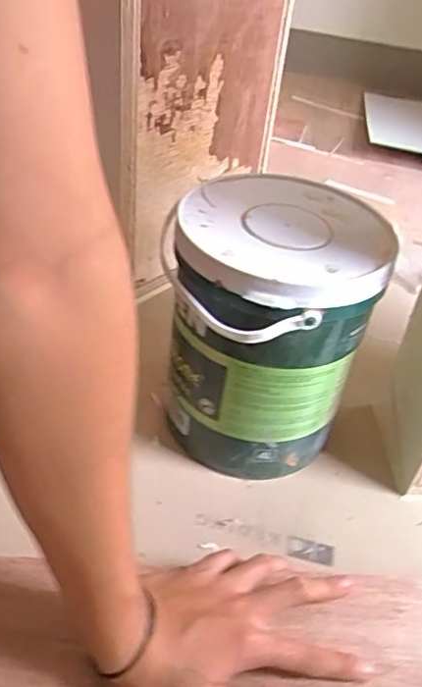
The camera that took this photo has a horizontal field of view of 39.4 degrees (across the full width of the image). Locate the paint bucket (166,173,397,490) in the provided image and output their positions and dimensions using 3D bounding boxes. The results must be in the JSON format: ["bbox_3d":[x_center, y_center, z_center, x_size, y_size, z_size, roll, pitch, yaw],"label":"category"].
[{"bbox_3d":[0.047,-0.008,0.520,0.159,0.218,0.162,5,39,-4],"label":"paint bucket"}]

